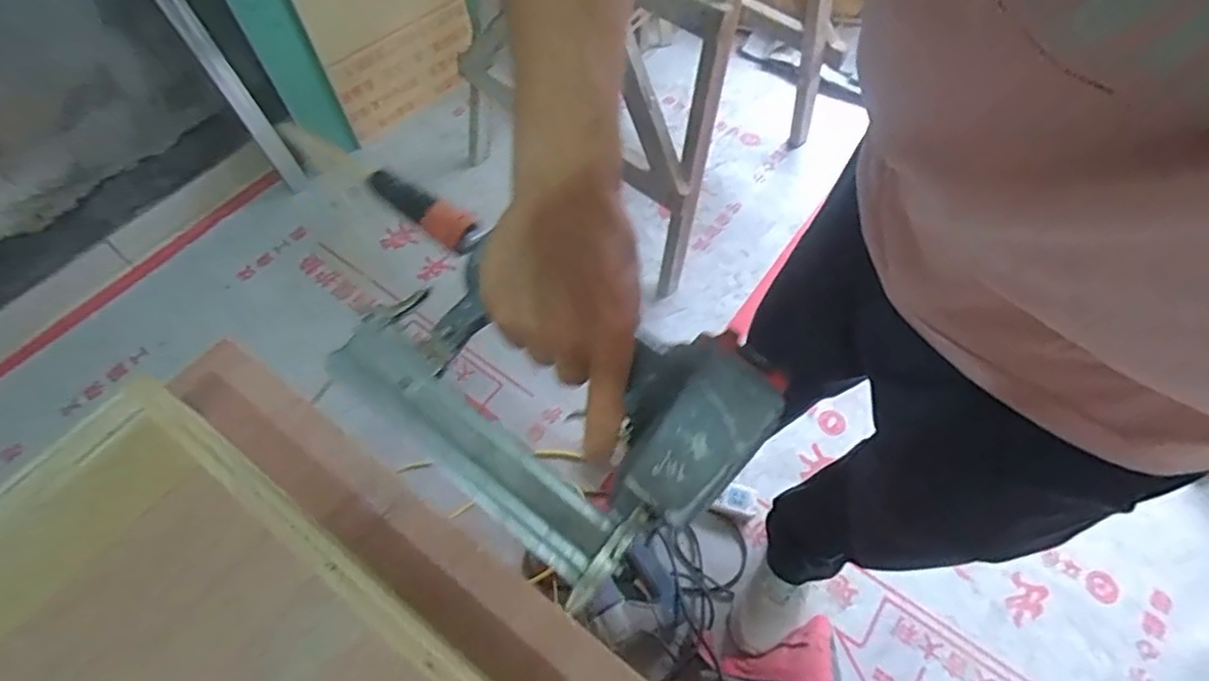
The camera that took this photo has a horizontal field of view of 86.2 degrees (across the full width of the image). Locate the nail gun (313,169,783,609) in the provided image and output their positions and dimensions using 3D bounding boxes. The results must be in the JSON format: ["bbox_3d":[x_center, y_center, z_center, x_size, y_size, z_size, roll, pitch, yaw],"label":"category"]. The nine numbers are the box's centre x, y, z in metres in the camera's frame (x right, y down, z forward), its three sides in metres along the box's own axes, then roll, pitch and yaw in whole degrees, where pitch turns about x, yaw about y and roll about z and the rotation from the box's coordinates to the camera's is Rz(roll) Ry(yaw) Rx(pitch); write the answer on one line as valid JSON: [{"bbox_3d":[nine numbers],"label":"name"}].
[{"bbox_3d":[-0.048,0.014,0.395,0.269,0.065,0.150,38,89,13],"label":"nail gun"}]

